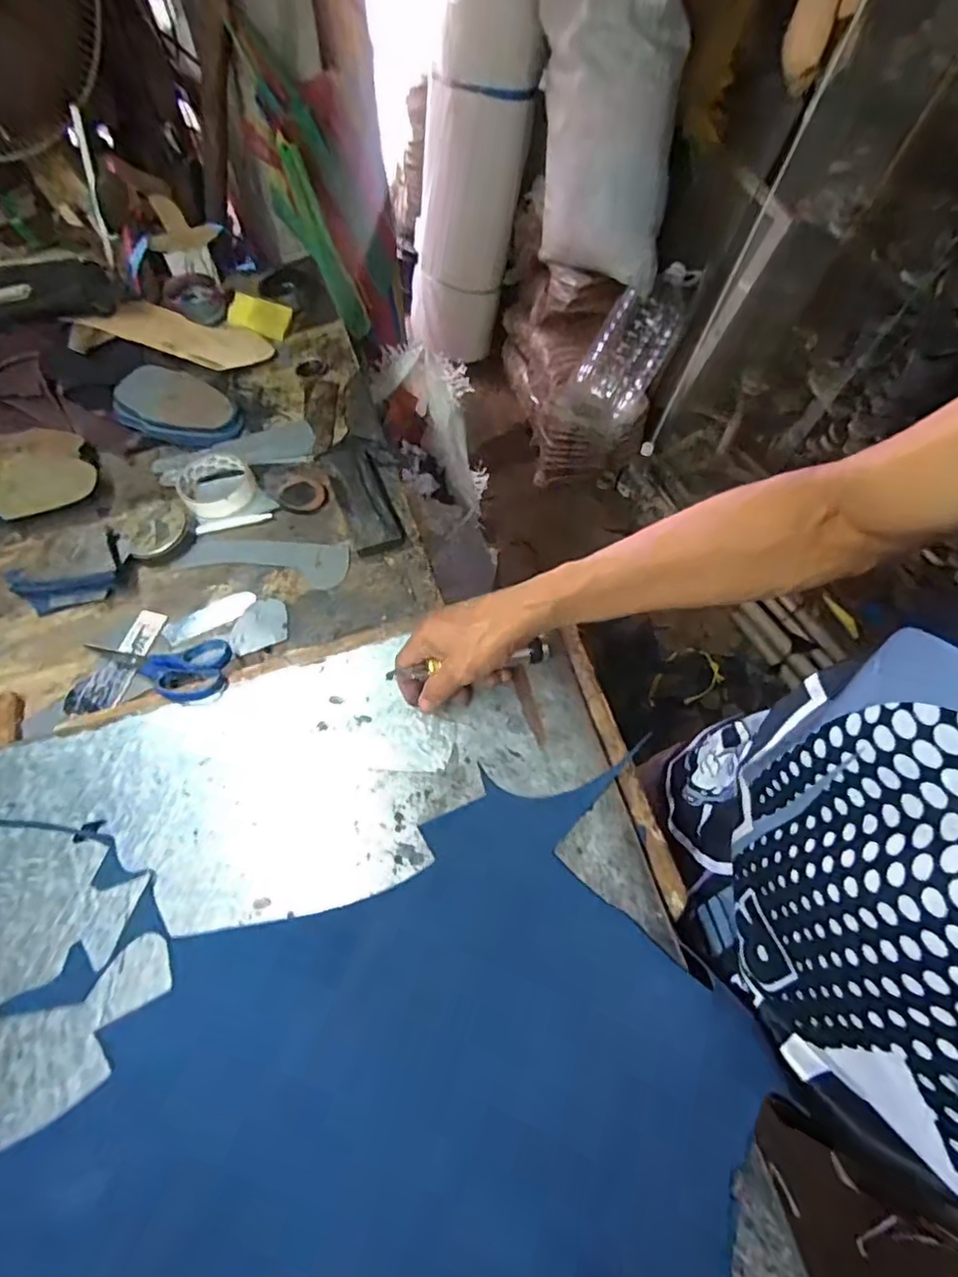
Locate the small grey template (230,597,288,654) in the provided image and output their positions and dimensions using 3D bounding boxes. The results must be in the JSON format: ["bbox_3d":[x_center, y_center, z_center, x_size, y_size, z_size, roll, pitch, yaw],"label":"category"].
[{"bbox_3d":[-0.233,-0.015,0.613,0.059,0.005,0.057,-14,62,-8],"label":"small grey template"}]

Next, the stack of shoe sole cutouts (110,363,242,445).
[{"bbox_3d":[-0.400,-0.306,0.759,0.156,0.031,0.101,23,64,12],"label":"stack of shoe sole cutouts"}]

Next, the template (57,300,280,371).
[{"bbox_3d":[-0.415,-0.427,0.810,0.235,0.011,0.096,13,55,-7],"label":"template"}]

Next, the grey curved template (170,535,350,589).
[{"bbox_3d":[-0.239,-0.091,0.646,0.191,0.006,0.054,9,62,5],"label":"grey curved template"}]

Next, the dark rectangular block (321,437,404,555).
[{"bbox_3d":[-0.141,-0.175,0.679,0.058,0.019,0.185,-17,63,-9],"label":"dark rectangular block"}]

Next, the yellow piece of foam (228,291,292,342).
[{"bbox_3d":[-0.326,-0.480,0.857,0.088,0.013,0.054,17,90,-1],"label":"yellow piece of foam"}]

